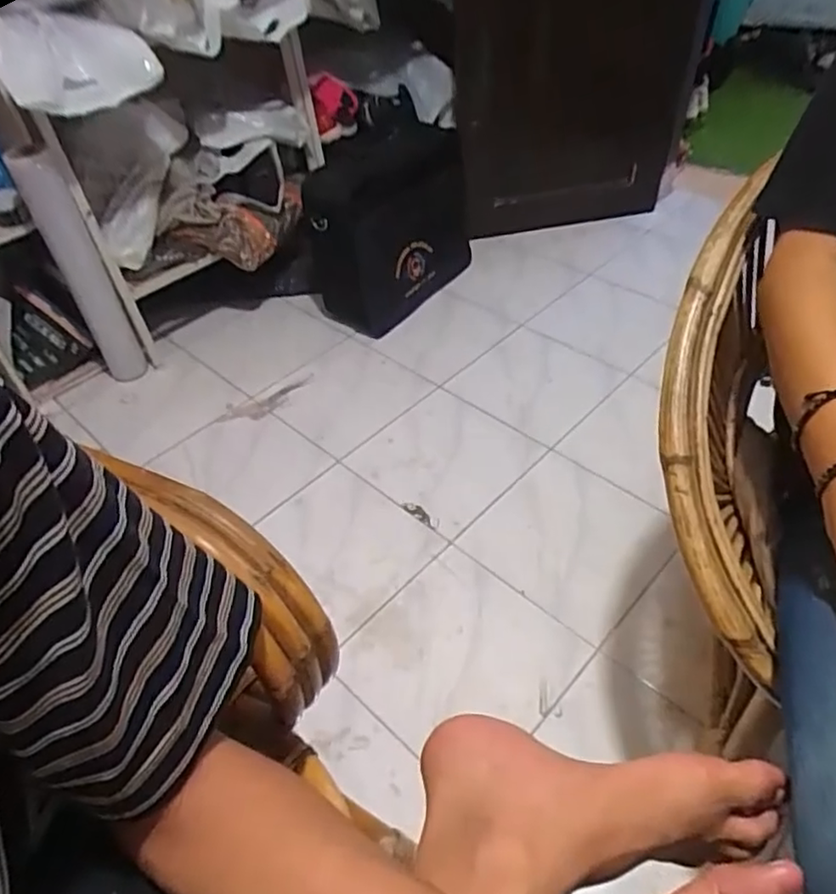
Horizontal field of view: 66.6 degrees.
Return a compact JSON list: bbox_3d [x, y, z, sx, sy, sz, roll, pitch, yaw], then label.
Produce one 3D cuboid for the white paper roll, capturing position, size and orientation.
[{"bbox_3d":[-0.717,-0.364,1.373,0.088,0.519,0.081,-27,49,-20],"label":"white paper roll"}]

